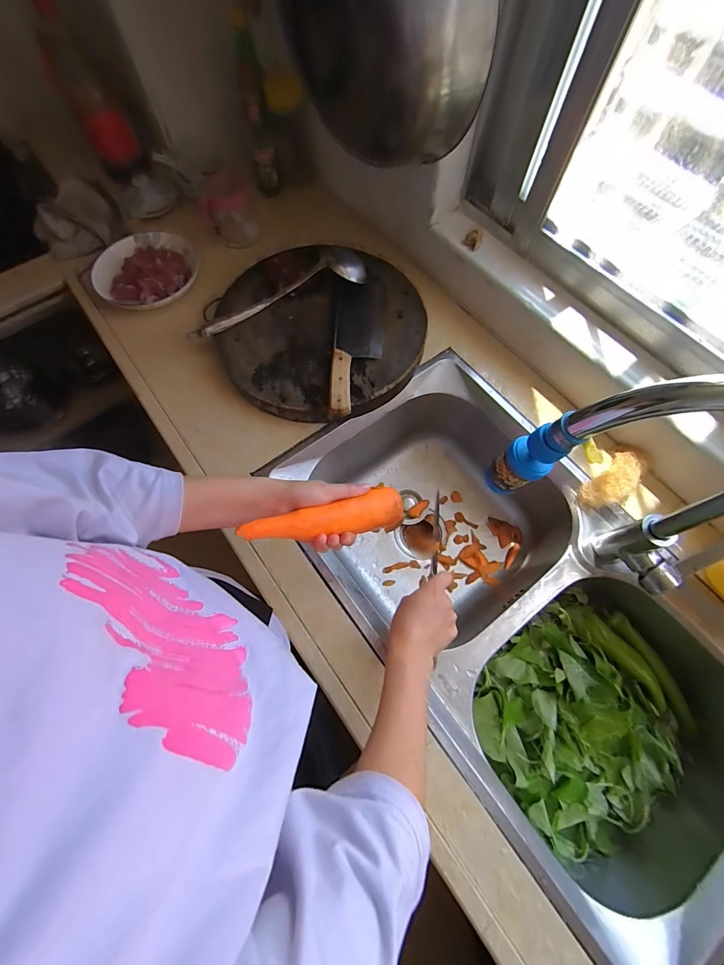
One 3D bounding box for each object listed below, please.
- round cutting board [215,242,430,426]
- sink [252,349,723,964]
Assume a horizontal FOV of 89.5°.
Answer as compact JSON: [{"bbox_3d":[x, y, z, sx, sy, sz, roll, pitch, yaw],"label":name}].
[{"bbox_3d":[-0.078,-0.283,0.659,0.349,0.058,0.368,0,69,1],"label":"round cutting board"},{"bbox_3d":[0.230,0.197,0.618,0.418,0.230,0.780,-36,73,-12],"label":"sink"}]

